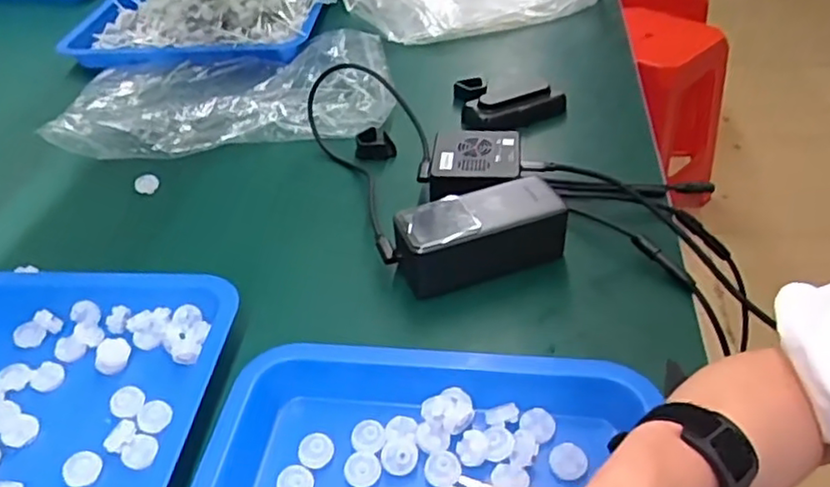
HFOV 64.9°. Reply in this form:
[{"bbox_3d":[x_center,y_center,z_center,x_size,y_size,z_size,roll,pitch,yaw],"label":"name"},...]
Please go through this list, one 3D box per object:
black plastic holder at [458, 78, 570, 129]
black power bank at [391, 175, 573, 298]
[{"bbox_3d":[0.096,-0.157,0.718,0.108,0.030,0.104,-3,39,2],"label":"black plastic holder"},{"bbox_3d":[0.049,-0.003,0.515,0.134,0.057,0.060,-17,40,-16],"label":"black power bank"}]

